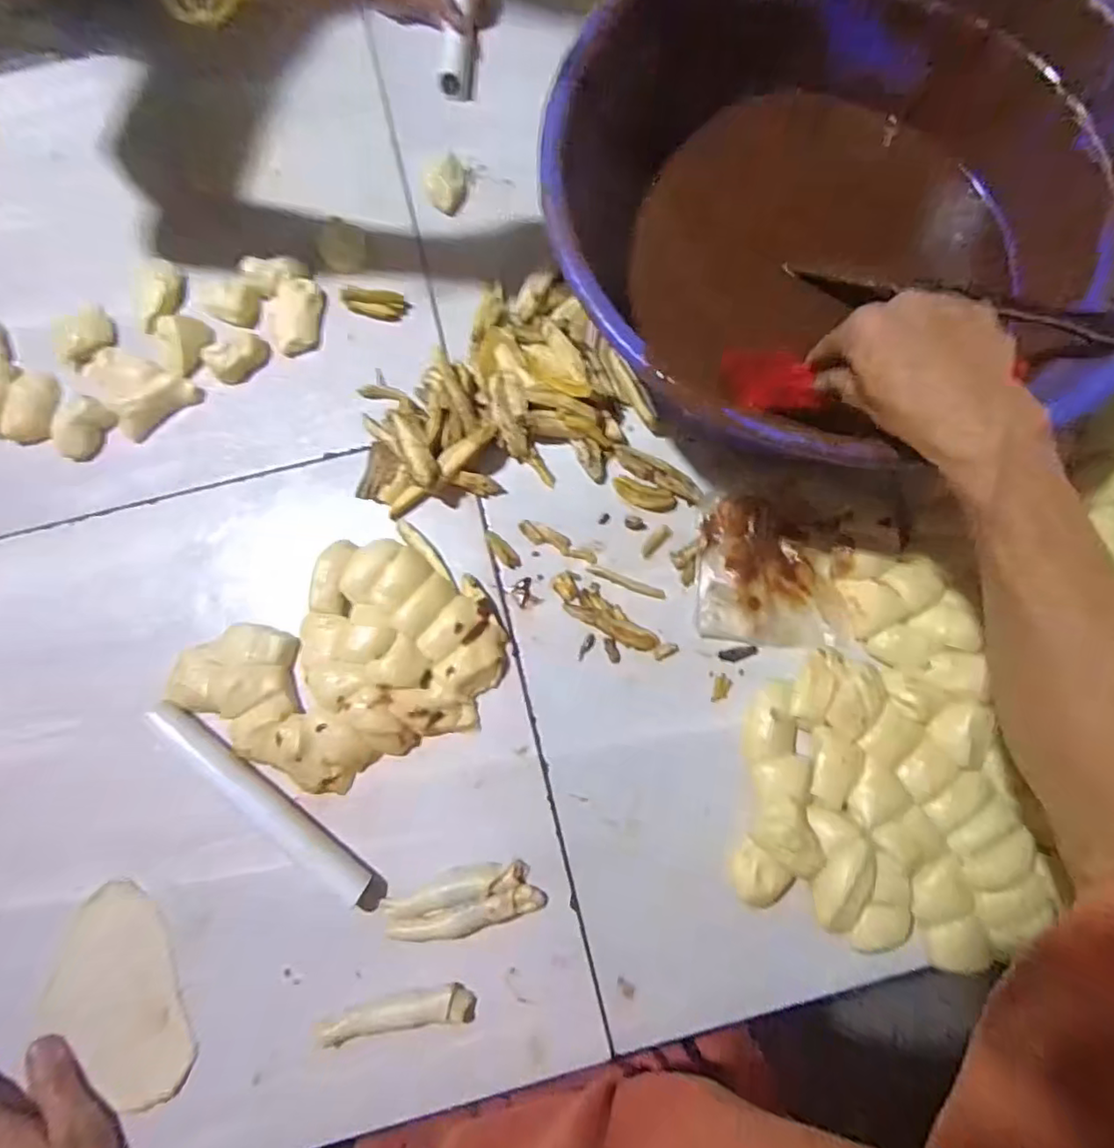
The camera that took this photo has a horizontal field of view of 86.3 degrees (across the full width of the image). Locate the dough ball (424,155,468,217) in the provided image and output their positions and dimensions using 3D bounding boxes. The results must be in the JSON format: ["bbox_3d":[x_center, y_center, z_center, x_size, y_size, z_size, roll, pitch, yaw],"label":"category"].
[{"bbox_3d":[-0.103,-0.366,0.556,0.039,0.021,0.051,-8,79,-1],"label":"dough ball"}]

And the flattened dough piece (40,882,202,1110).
[{"bbox_3d":[-0.317,0.303,0.425,0.090,0.008,0.142,-23,80,-4],"label":"flattened dough piece"}]

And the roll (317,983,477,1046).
[{"bbox_3d":[-0.111,0.306,0.410,0.106,0.013,0.024,-8,79,-1],"label":"roll"}]

